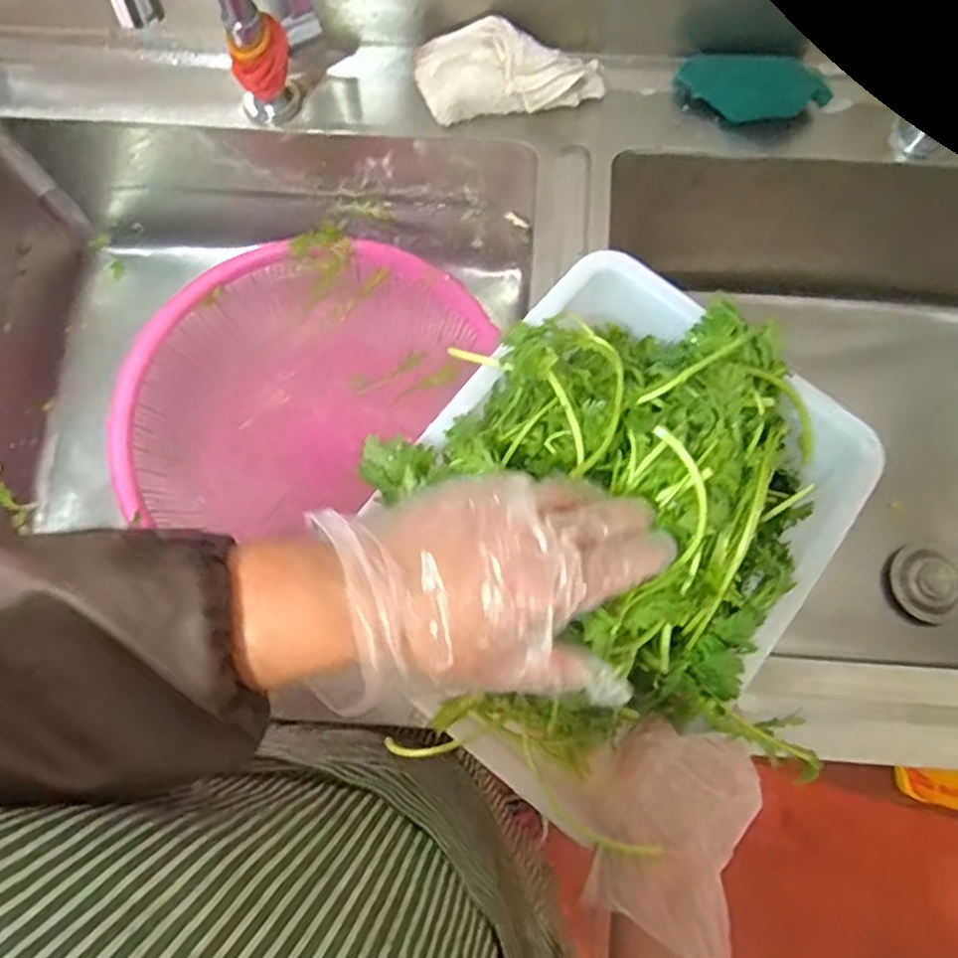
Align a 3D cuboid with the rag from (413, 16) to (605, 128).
[{"bbox_3d":[0.025,-0.331,0.603,0.151,0.067,0.063,-4,76,0],"label":"rag"}]

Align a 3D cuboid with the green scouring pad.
[{"bbox_3d":[0.223,-0.319,0.602,0.114,0.047,0.013,12,44,18],"label":"green scouring pad"}]

